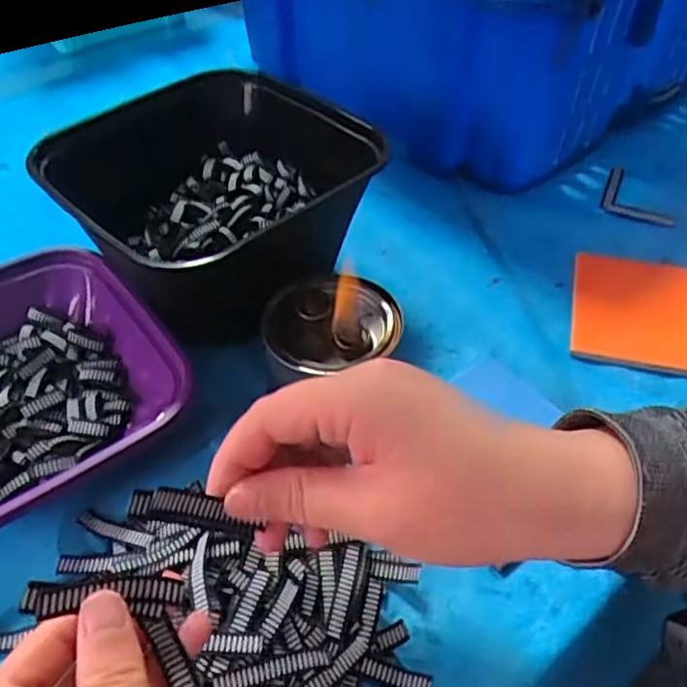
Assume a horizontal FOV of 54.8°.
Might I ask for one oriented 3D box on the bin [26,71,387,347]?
[{"bbox_3d":[-0.086,-0.095,0.451,0.192,0.095,0.199,-27,52,-23],"label":"bin"}]

